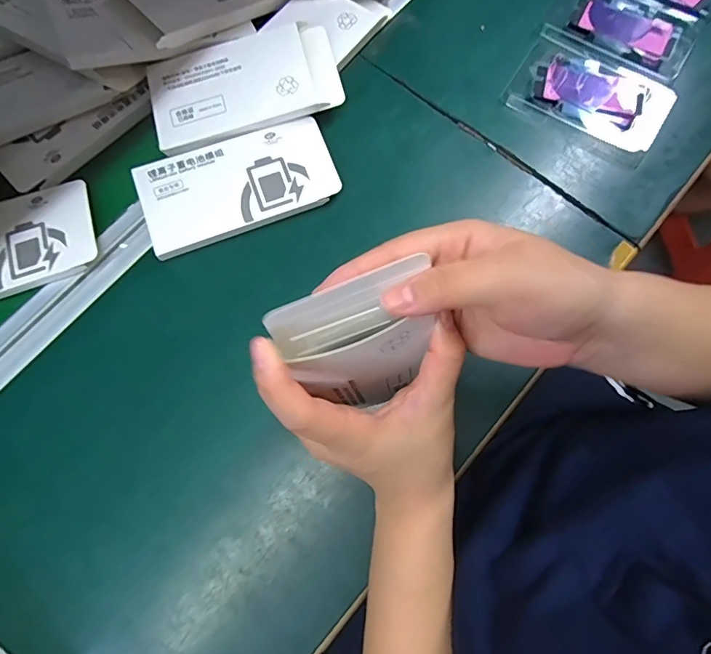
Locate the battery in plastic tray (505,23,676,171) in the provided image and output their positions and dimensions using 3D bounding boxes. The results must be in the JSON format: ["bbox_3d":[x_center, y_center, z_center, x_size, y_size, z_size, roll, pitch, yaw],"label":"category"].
[{"bbox_3d":[0.205,-0.204,0.396,0.129,0.016,0.089,35,79,8],"label":"battery in plastic tray"}]

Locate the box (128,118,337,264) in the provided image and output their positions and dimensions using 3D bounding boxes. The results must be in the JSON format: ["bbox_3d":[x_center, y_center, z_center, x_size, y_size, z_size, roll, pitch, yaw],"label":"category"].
[{"bbox_3d":[-0.096,-0.118,0.378,0.157,0.007,0.084,-21,77,-4],"label":"box"}]

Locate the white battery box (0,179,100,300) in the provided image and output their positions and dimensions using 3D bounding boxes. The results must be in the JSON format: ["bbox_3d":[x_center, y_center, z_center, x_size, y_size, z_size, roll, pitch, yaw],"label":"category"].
[{"bbox_3d":[-0.287,-0.061,0.368,0.155,0.007,0.081,-21,77,-4],"label":"white battery box"}]

